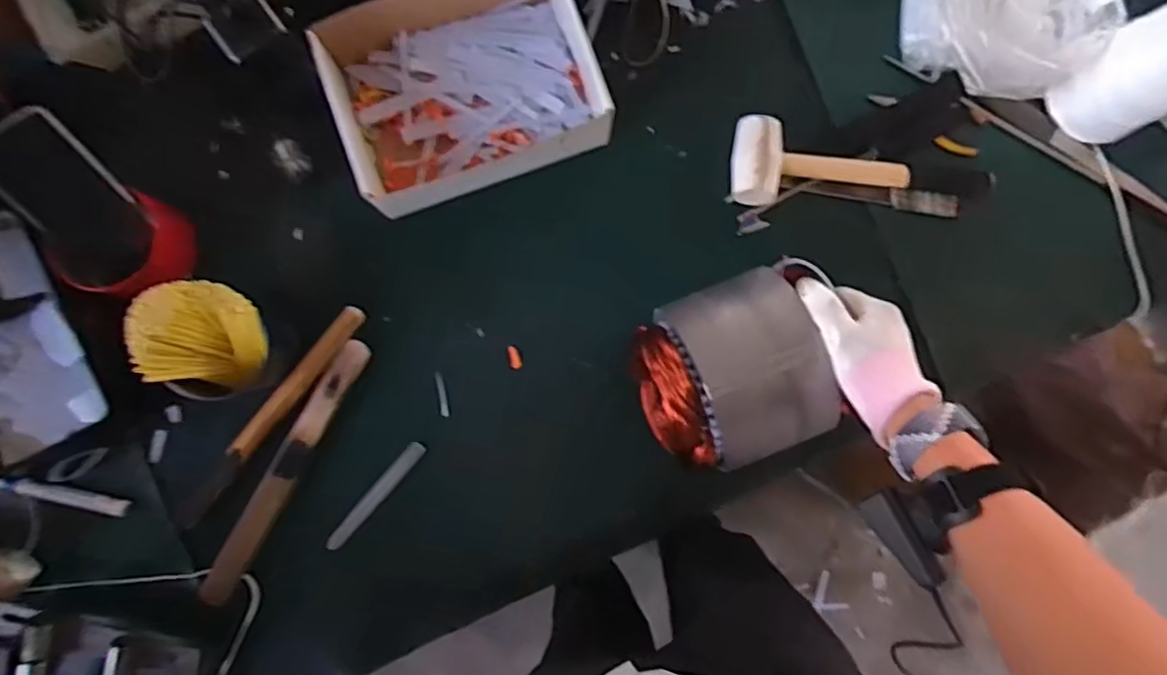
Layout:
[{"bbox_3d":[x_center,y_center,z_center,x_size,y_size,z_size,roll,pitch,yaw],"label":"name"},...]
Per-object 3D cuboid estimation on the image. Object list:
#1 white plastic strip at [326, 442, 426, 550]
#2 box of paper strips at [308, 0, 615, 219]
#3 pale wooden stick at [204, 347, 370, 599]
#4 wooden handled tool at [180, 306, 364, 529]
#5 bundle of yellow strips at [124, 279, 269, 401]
[{"bbox_3d":[-0.204,0.155,0.651,0.016,0.009,0.131,40,87,-1],"label":"white plastic strip"},{"bbox_3d":[-0.113,-0.241,0.638,0.238,0.071,0.192,-19,89,-3],"label":"box of paper strips"},{"bbox_3d":[-0.289,0.130,0.635,0.029,0.013,0.283,29,87,-1],"label":"pale wooden stick"},{"bbox_3d":[-0.299,0.072,0.636,0.023,0.014,0.250,38,87,-1],"label":"wooden handled tool"},{"bbox_3d":[-0.335,0.003,0.594,0.100,0.094,0.099,0,88,-3],"label":"bundle of yellow strips"}]

